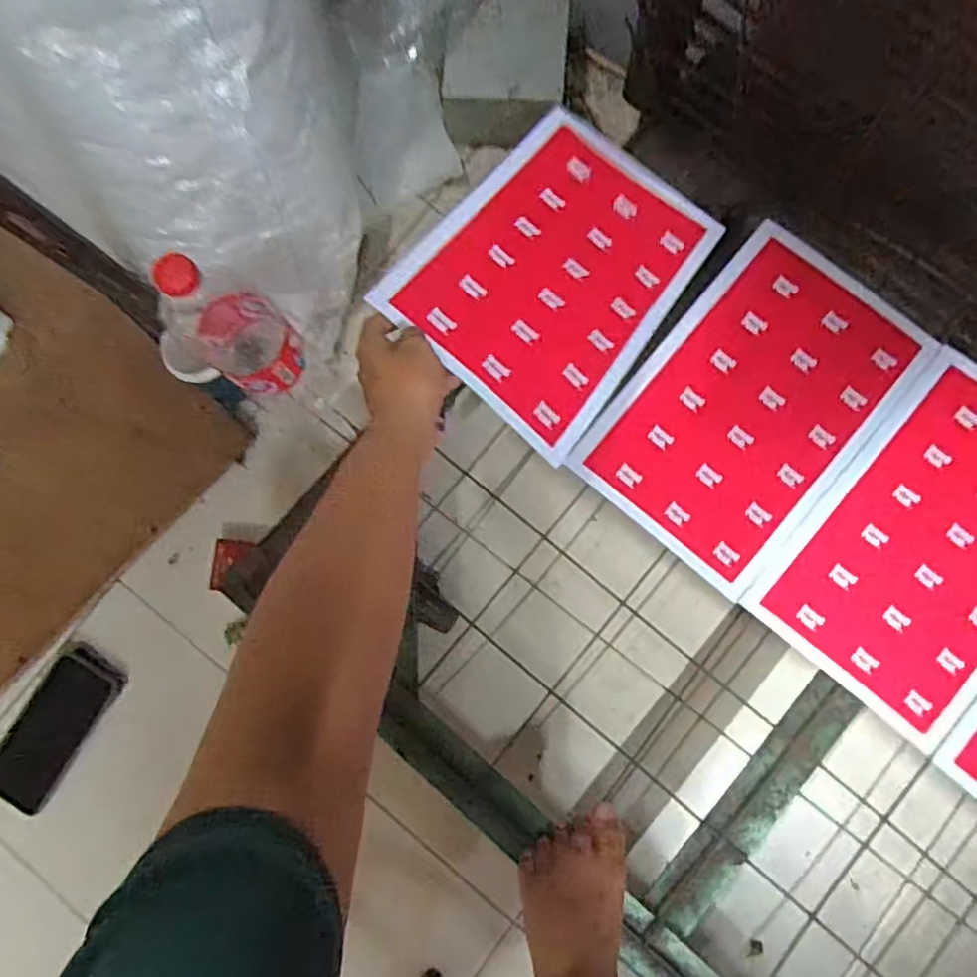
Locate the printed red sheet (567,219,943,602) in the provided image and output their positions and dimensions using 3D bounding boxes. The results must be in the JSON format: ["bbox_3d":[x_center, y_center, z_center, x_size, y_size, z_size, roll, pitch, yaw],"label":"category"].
[{"bbox_3d":[0.261,-0.083,0.626,0.209,0.010,0.325,40,86,6],"label":"printed red sheet"}]

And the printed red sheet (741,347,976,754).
[{"bbox_3d":[0.421,0.051,0.599,0.205,0.011,0.317,39,86,7],"label":"printed red sheet"}]

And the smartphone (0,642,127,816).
[{"bbox_3d":[-0.480,0.262,0.710,0.075,0.013,0.174,33,78,-11],"label":"smartphone"}]

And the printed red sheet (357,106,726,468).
[{"bbox_3d":[0.072,-0.211,0.602,0.216,0.030,0.333,38,64,-7],"label":"printed red sheet"}]

